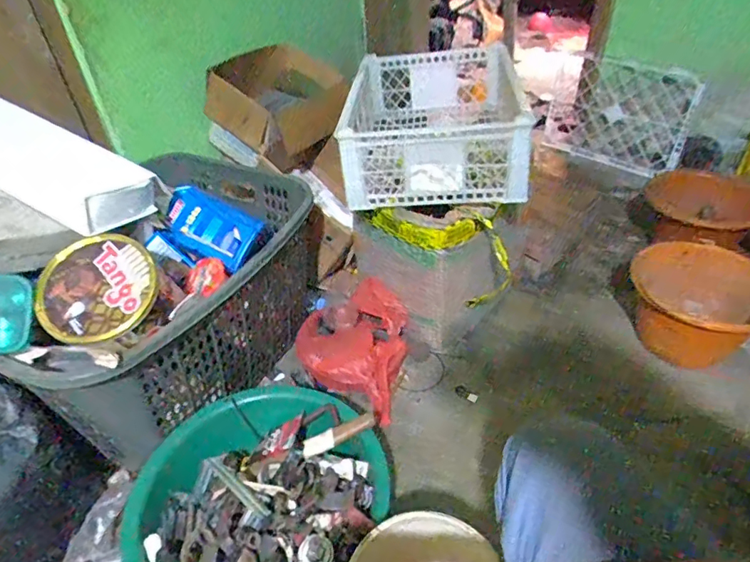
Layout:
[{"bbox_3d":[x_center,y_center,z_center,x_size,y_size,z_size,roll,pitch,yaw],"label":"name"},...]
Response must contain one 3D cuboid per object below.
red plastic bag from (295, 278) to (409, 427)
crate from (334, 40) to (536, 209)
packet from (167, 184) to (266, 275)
[{"bbox_3d":[-0.038,0.118,0.989,0.259,0.116,0.202,23,46,29],"label":"red plastic bag"},{"bbox_3d":[0.121,-0.328,1.006,0.329,0.137,0.473,2,40,7],"label":"crate"},{"bbox_3d":[-0.264,-0.087,0.793,0.163,0.025,0.091,27,86,10],"label":"packet"}]

